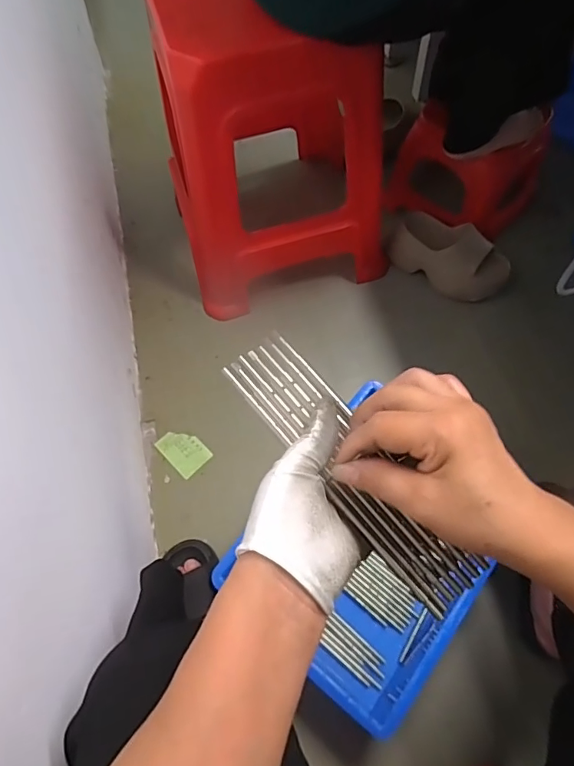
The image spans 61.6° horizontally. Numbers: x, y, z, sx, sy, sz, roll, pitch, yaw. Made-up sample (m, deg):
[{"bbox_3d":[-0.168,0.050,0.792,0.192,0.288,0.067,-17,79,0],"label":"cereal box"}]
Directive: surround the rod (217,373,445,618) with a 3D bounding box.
[{"bbox_3d":[0.027,0.070,0.326,0.007,0.004,0.214,-39,80,-15],"label":"rod"}]

